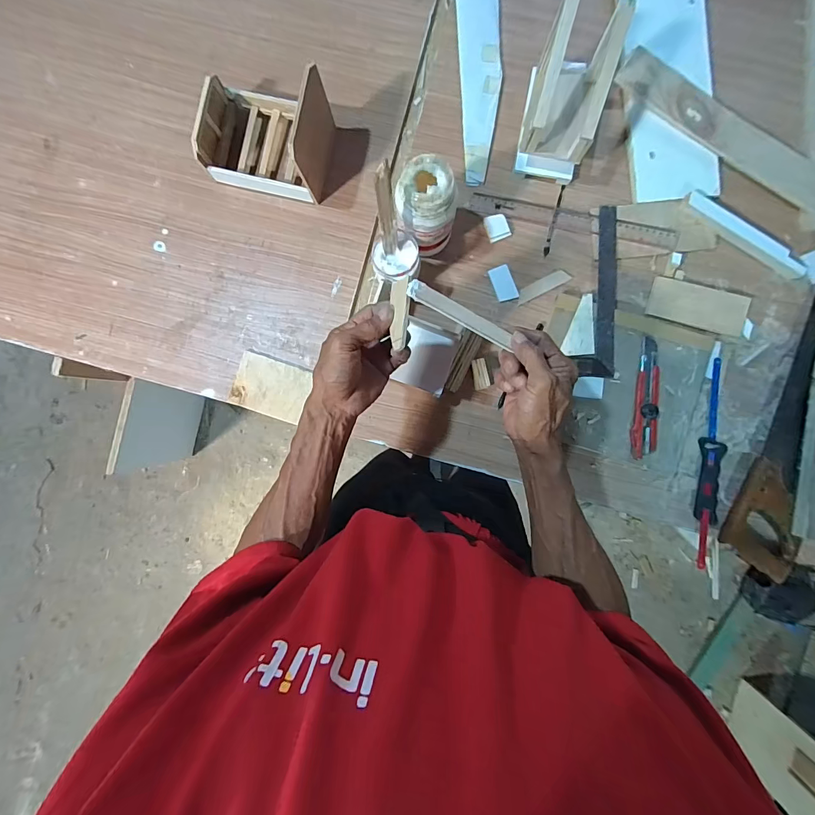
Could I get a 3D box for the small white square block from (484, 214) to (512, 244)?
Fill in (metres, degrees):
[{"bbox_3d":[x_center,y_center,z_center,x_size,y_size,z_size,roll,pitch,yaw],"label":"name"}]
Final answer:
[{"bbox_3d":[0.134,-0.269,0.583,0.032,0.009,0.038,-20,89,2],"label":"small white square block"}]

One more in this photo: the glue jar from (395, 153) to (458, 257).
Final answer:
[{"bbox_3d":[0.025,-0.261,0.524,0.075,0.136,0.069,0,90,2],"label":"glue jar"}]

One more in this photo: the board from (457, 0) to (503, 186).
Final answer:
[{"bbox_3d":[0.111,-0.489,0.584,0.060,0.007,0.301,-2,90,2],"label":"board"}]

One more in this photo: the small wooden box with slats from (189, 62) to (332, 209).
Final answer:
[{"bbox_3d":[-0.196,-0.383,0.534,0.177,0.117,0.131,11,90,2],"label":"small wooden box with slats"}]

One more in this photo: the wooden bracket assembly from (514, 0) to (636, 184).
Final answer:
[{"bbox_3d":[0.210,-0.412,0.513,0.084,0.146,0.144,10,90,2],"label":"wooden bracket assembly"}]

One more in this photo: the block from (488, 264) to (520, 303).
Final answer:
[{"bbox_3d":[0.144,-0.185,0.585,0.030,0.006,0.054,-21,89,2],"label":"block"}]

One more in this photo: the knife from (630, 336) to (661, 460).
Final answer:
[{"bbox_3d":[0.345,-0.014,0.557,0.033,0.017,0.171,6,90,2],"label":"knife"}]

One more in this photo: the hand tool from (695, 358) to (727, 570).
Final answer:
[{"bbox_3d":[0.447,0.084,0.572,0.038,0.023,0.302,3,90,2],"label":"hand tool"}]

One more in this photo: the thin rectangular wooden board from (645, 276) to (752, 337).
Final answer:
[{"bbox_3d":[0.429,-0.148,0.573,0.137,0.013,0.058,14,90,2],"label":"thin rectangular wooden board"}]

